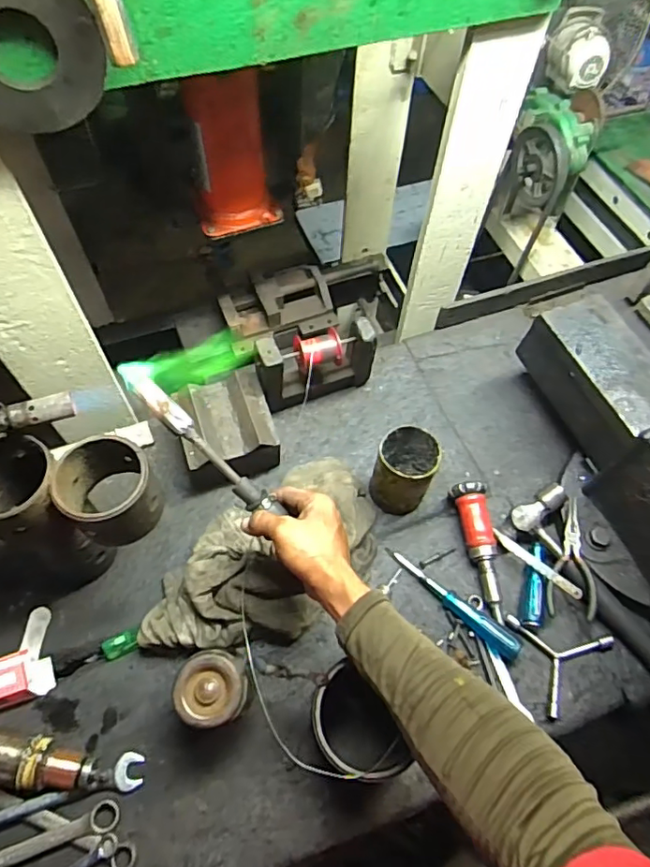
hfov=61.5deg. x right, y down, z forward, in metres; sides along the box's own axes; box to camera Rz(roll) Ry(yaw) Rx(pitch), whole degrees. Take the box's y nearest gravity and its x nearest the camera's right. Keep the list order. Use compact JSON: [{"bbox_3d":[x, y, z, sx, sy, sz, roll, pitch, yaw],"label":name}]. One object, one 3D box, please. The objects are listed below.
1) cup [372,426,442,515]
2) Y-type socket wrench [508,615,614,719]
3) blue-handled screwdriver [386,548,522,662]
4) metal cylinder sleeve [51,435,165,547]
[{"bbox_3d":[0.102,0.049,0.709,0.074,0.103,0.075,1,61,-2],"label":"cup"},{"bbox_3d":[0.292,0.261,0.653,0.108,0.015,0.114,-15,63,-10],"label":"Y-type socket wrench"},{"bbox_3d":[0.160,0.210,0.682,0.185,0.027,0.027,35,65,25],"label":"blue-handled screwdriver"},{"bbox_3d":[-0.212,0.057,0.542,0.094,0.077,0.090,36,66,16],"label":"metal cylinder sleeve"}]

